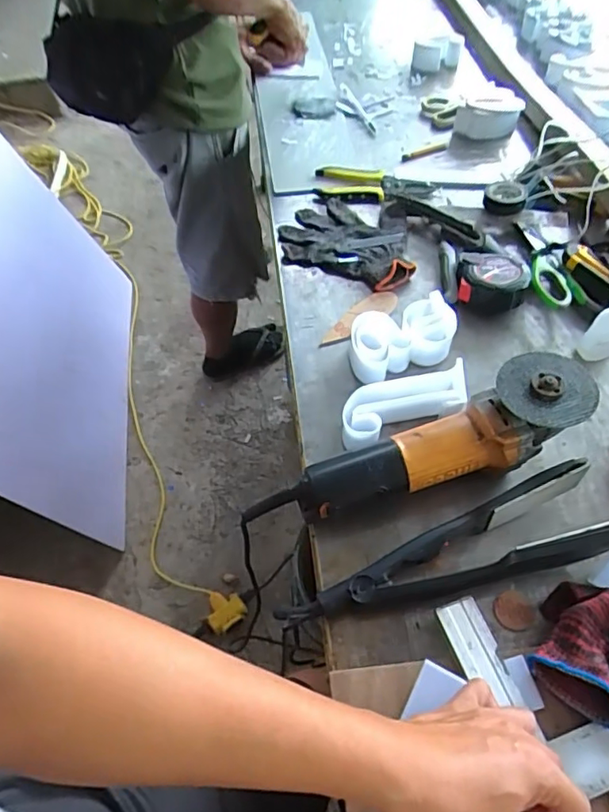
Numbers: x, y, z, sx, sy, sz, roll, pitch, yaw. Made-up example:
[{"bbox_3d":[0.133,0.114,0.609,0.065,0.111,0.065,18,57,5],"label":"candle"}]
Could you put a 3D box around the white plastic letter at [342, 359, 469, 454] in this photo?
[{"bbox_3d":[0.107,0.003,0.592,0.148,0.043,0.065,-19,57,-11],"label":"white plastic letter"}]

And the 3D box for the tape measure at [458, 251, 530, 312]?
[{"bbox_3d":[0.233,-0.156,0.701,0.088,0.036,0.078,17,57,13],"label":"tape measure"}]

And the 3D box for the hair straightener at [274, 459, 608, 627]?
[{"bbox_3d":[0.122,0.125,0.489,0.294,0.049,0.072,-13,55,-7],"label":"hair straightener"}]

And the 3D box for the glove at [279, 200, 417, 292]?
[{"bbox_3d":[0.065,-0.228,0.768,0.184,0.018,0.145,20,58,15],"label":"glove"}]

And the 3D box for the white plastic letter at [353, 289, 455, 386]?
[{"bbox_3d":[0.111,-0.075,0.641,0.132,0.042,0.090,-26,58,-15],"label":"white plastic letter"}]

